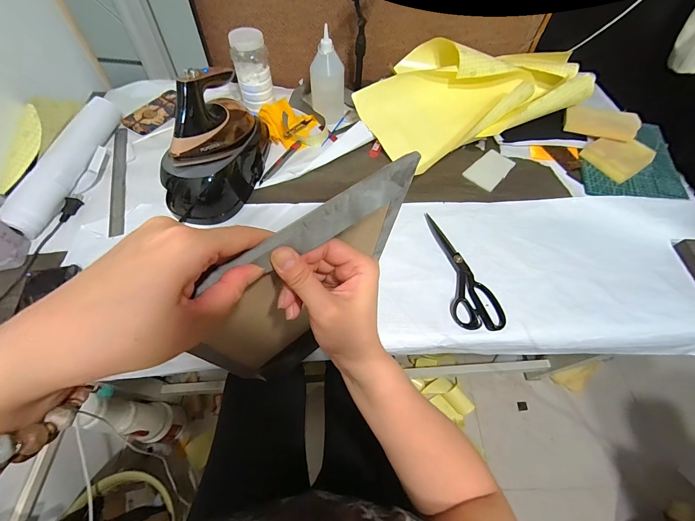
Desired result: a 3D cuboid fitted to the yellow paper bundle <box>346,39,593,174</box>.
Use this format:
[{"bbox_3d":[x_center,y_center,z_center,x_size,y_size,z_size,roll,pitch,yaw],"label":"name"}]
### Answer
[{"bbox_3d":[0.282,-0.418,0.753,0.531,0.123,0.307,-23,63,-15],"label":"yellow paper bundle"}]

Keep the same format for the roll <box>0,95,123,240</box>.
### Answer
[{"bbox_3d":[-0.569,-0.209,0.628,0.050,0.058,0.358,6,60,1],"label":"roll"}]

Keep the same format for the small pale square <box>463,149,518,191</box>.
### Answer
[{"bbox_3d":[0.324,-0.206,0.694,0.117,0.007,0.072,-39,68,-22],"label":"small pale square"}]

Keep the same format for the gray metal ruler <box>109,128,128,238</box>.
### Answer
[{"bbox_3d":[-0.488,-0.175,0.653,0.028,0.010,0.314,-15,61,-10],"label":"gray metal ruler"}]

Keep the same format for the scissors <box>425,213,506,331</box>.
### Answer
[{"bbox_3d":[0.209,0.011,0.556,0.081,0.015,0.235,-2,60,-3],"label":"scissors"}]

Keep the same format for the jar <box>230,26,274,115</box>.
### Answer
[{"bbox_3d":[-0.217,-0.430,0.694,0.063,0.148,0.070,36,65,17],"label":"jar"}]

